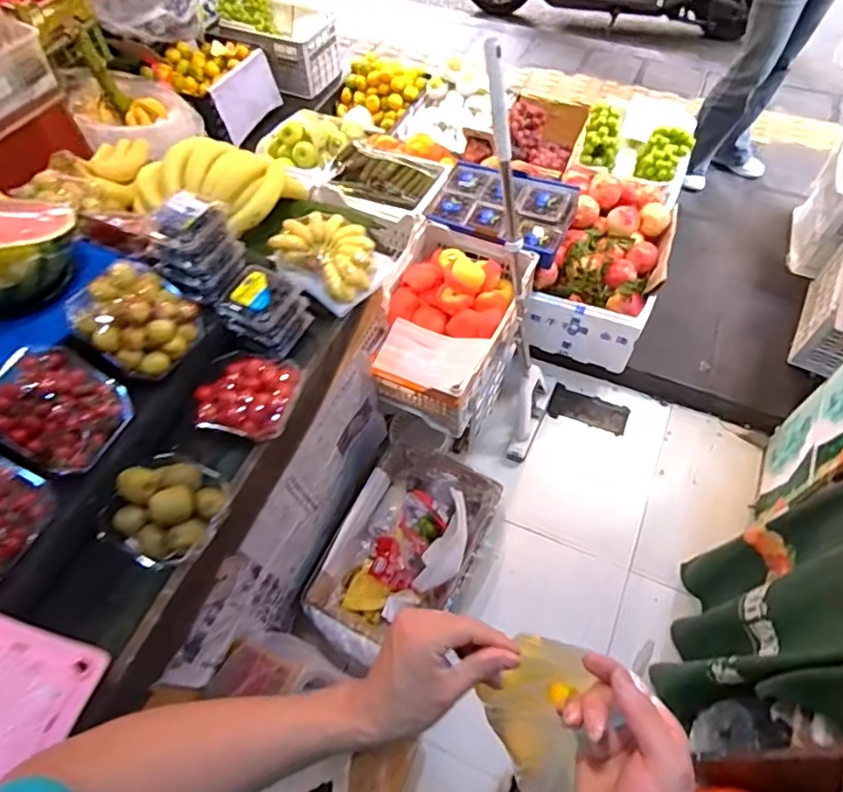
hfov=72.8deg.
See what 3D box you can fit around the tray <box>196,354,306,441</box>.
[{"bbox_3d":[-0.265,0.001,0.855,0.144,0.057,0.124,4,57,5],"label":"tray"}]

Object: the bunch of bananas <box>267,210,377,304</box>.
[{"bbox_3d":[-0.157,-0.257,1.013,0.125,0.055,0.181,-38,63,-21],"label":"bunch of bananas"}]

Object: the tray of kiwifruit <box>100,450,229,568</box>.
[{"bbox_3d":[-0.348,0.146,0.771,0.148,0.056,0.144,23,60,17],"label":"tray of kiwifruit"}]

